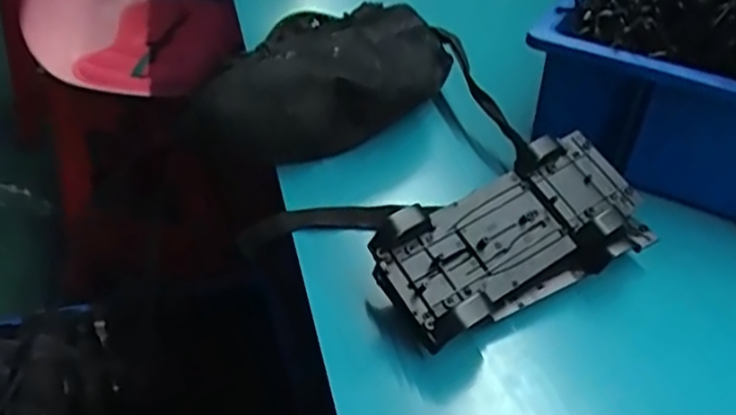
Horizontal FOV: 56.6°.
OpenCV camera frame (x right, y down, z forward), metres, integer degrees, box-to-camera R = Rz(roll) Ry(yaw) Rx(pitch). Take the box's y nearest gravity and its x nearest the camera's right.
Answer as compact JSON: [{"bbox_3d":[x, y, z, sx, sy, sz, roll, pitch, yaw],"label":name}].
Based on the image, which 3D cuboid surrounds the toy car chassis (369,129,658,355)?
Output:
[{"bbox_3d":[0.098,0.020,0.459,0.201,0.056,0.095,-24,69,-25],"label":"toy car chassis"}]

